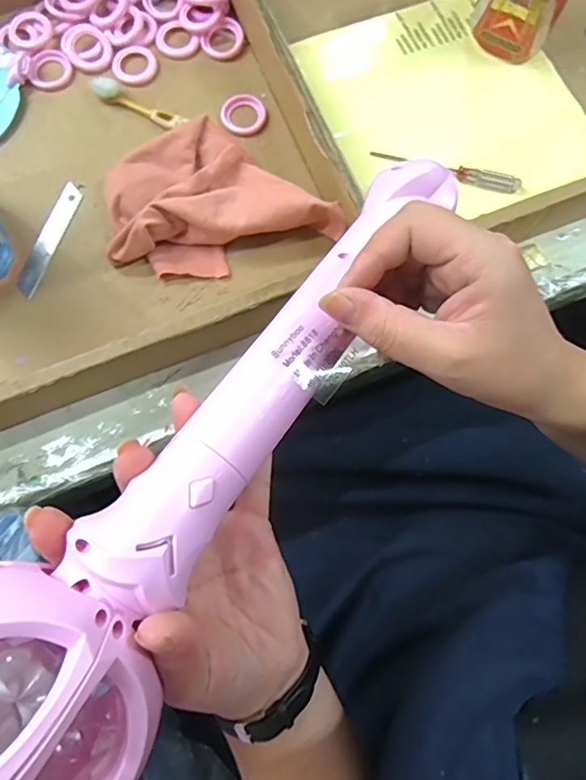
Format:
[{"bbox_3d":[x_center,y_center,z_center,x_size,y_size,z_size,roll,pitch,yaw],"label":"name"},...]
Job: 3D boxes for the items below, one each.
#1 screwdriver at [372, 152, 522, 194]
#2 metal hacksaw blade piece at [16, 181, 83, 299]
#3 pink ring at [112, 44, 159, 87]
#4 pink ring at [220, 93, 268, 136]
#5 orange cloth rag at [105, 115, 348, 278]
[{"bbox_3d":[0.124,-0.180,0.427,0.121,0.014,0.009,15,78,2],"label":"screwdriver"},{"bbox_3d":[-0.197,-0.121,0.420,0.022,0.007,0.097,16,78,17],"label":"metal hacksaw blade piece"},{"bbox_3d":[-0.135,-0.280,0.450,0.039,0.004,0.037,0,78,-1],"label":"pink ring"},{"bbox_3d":[-0.041,-0.232,0.439,0.038,0.006,0.034,4,78,0],"label":"pink ring"},{"bbox_3d":[-0.064,-0.154,0.405,0.164,0.040,0.125,-20,79,-5],"label":"orange cloth rag"}]

